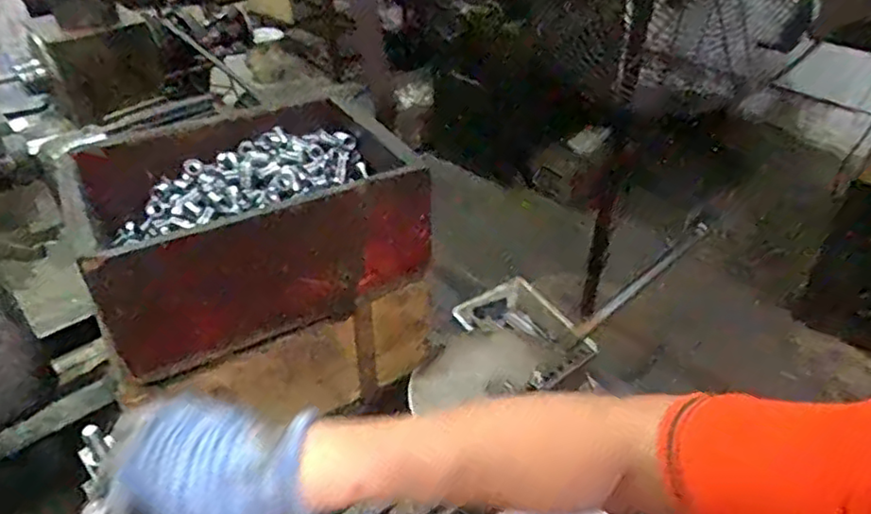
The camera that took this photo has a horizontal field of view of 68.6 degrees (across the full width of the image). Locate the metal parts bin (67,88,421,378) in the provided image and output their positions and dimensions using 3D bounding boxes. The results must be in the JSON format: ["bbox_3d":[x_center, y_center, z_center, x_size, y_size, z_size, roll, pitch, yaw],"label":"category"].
[{"bbox_3d":[-0.210,-0.043,0.735,0.337,0.145,0.244,-19,41,-23],"label":"metal parts bin"}]

